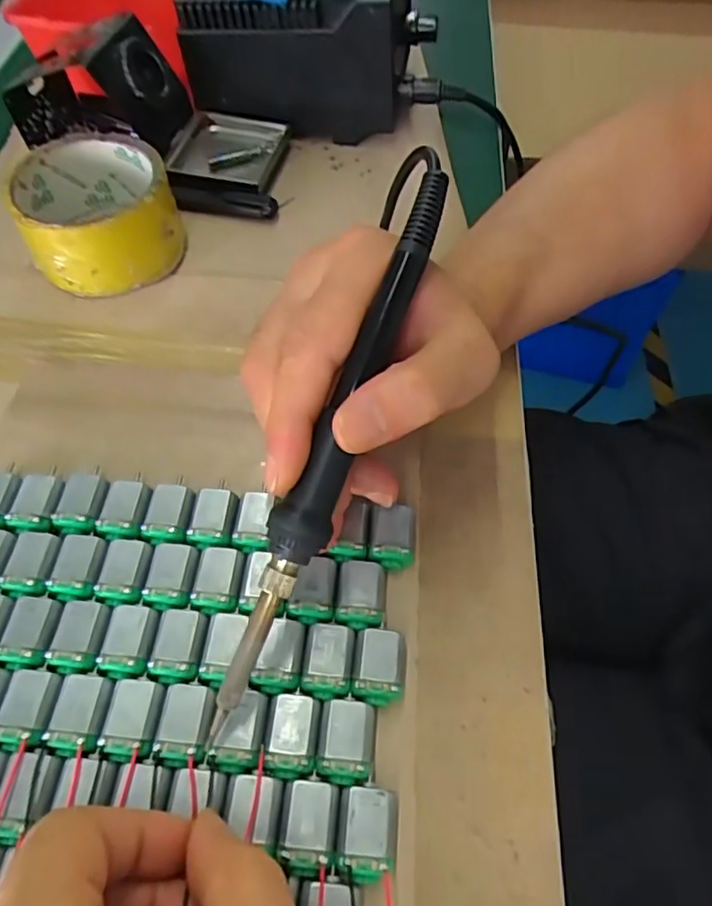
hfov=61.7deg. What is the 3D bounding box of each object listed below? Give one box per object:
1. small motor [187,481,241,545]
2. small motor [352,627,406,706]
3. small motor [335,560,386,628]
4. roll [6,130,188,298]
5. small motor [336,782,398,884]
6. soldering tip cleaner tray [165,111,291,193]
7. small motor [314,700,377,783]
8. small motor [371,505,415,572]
[{"bbox_3d":[-0.062,0.028,0.260,0.018,0.011,0.027,4,59,3],"label":"small motor"},{"bbox_3d":[0.008,0.083,0.230,0.019,0.015,0.027,5,59,3],"label":"small motor"},{"bbox_3d":[0.002,0.059,0.245,0.019,0.016,0.027,1,59,1],"label":"small motor"},{"bbox_3d":[-0.147,-0.139,0.341,0.081,0.044,0.084,0,59,0],"label":"roll"},{"bbox_3d":[0.004,0.128,0.201,0.019,0.013,0.027,6,59,4],"label":"small motor"},{"bbox_3d":[-0.089,-0.203,0.403,0.072,0.014,0.069,9,59,6],"label":"soldering tip cleaner tray"},{"bbox_3d":[-0.004,0.104,0.215,0.019,0.012,0.026,5,59,4],"label":"small motor"},{"bbox_3d":[0.015,0.038,0.257,0.018,0.016,0.026,3,59,2],"label":"small motor"}]

